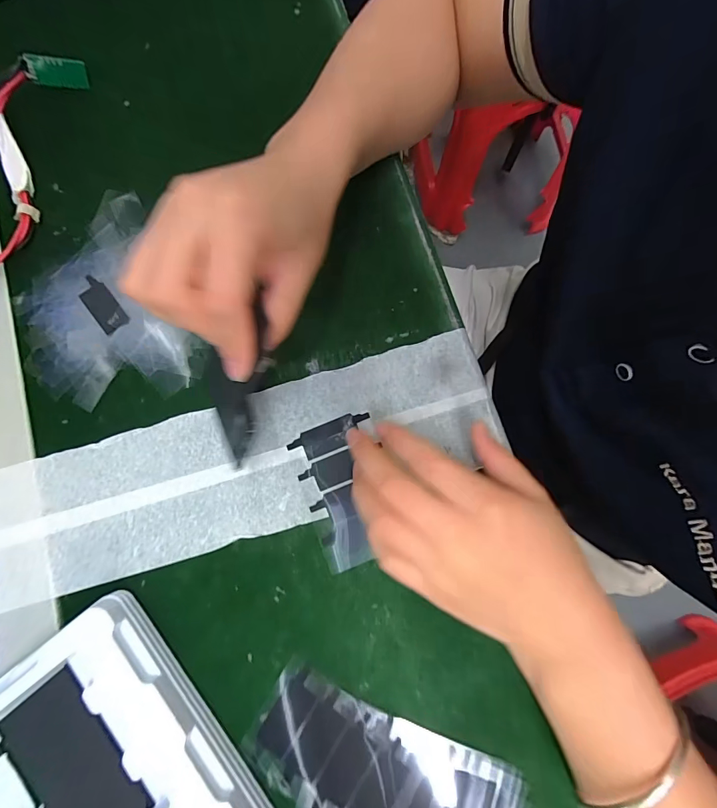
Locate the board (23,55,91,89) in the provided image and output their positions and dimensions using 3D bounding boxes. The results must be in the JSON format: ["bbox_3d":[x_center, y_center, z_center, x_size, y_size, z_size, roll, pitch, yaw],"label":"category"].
[{"bbox_3d":[-0.225,-0.249,0.290,0.039,0.017,0.004,-18,60,-27],"label":"board"}]

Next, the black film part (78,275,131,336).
[{"bbox_3d":[-0.179,-0.070,0.271,0.019,0.004,0.046,-39,81,-5],"label":"black film part"}]

